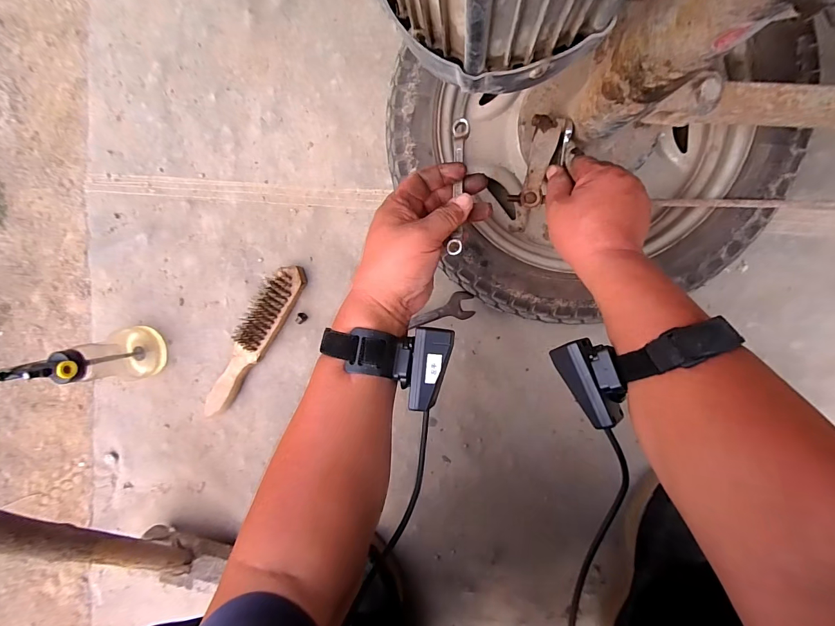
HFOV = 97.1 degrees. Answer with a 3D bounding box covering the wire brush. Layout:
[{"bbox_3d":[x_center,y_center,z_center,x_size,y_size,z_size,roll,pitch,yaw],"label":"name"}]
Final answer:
[{"bbox_3d":[-0.239,0.042,0.532,0.045,0.034,0.254,34,99,2],"label":"wire brush"}]

